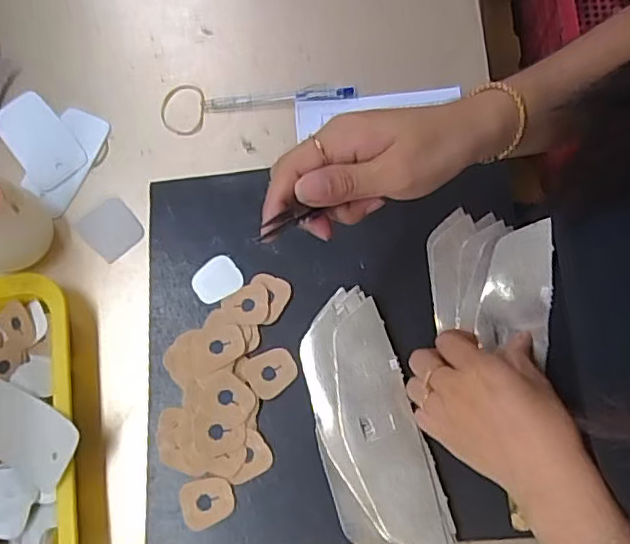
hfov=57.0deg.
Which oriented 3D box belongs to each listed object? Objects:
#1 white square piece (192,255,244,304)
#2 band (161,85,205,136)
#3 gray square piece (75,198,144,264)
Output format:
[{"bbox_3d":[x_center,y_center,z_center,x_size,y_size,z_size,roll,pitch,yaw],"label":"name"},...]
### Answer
[{"bbox_3d":[-0.081,0.005,0.473,0.038,0.004,0.034,-35,77,-9],"label":"white square piece"},{"bbox_3d":[-0.123,-0.152,0.544,0.040,0.005,0.052,2,74,1],"label":"band"},{"bbox_3d":[-0.182,-0.039,0.514,0.046,0.004,0.052,-42,78,-11],"label":"gray square piece"}]

